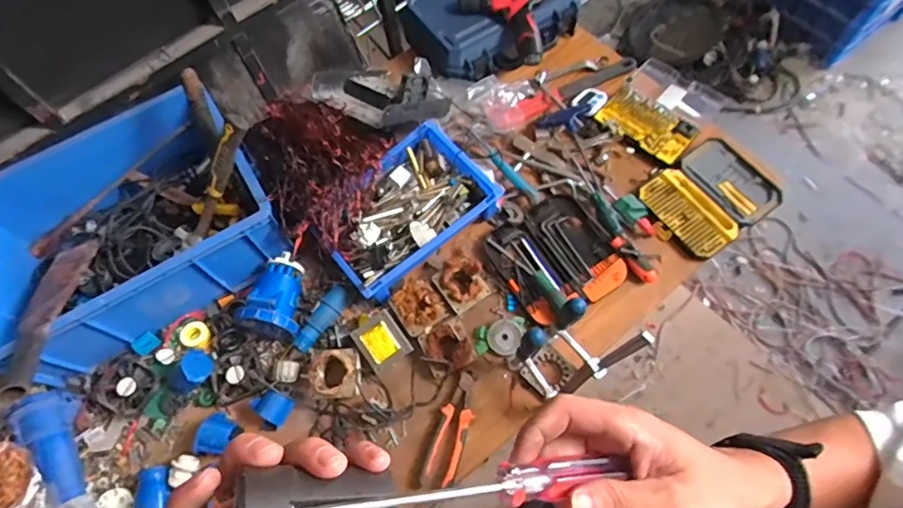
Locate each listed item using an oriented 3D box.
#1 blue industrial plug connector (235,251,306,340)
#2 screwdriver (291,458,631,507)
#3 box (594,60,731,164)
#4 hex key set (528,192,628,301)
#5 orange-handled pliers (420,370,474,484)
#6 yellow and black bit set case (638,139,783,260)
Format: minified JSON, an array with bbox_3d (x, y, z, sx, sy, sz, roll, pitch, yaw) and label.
[{"bbox_3d":[-0.310,0.066,0.887,0.109,0.093,0.139,7,65,7],"label":"blue industrial plug connector"},{"bbox_3d":[0.013,0.114,0.244,0.170,0.015,0.018,3,62,-23],"label":"screwdriver"},{"bbox_3d":[0.461,-0.319,1.088,0.201,0.045,0.260,37,64,13],"label":"box"},{"bbox_3d":[0.239,-0.022,0.957,0.112,0.016,0.215,-30,66,-10],"label":"hex key set"},{"bbox_3d":[0.002,0.292,0.840,0.053,0.018,0.181,19,67,12],"label":"orange-handled pliers"},{"bbox_3d":[0.504,-0.108,1.000,0.259,0.039,0.188,-34,67,-12],"label":"yellow and black bit set case"}]

